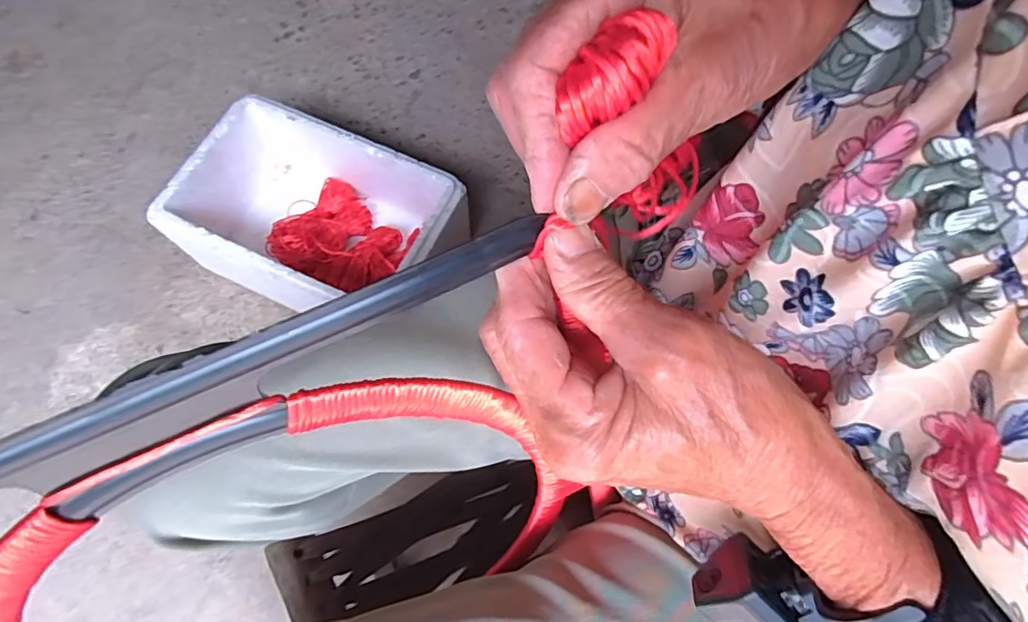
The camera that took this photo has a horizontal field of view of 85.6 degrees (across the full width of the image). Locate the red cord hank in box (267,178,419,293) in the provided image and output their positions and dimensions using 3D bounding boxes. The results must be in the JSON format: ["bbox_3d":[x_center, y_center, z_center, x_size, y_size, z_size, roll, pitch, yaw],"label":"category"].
[{"bbox_3d":[-0.242,-0.104,0.777,0.185,0.057,0.153,32,71,13],"label":"red cord hank in box"}]

